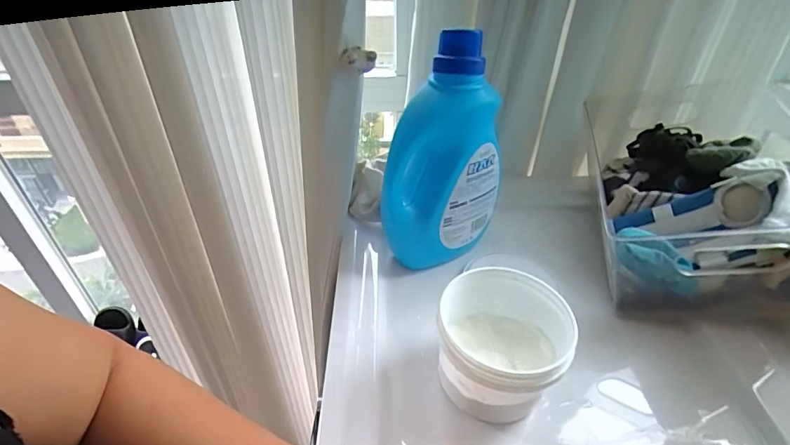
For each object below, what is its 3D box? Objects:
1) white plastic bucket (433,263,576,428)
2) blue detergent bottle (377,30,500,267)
[{"bbox_3d":[0.107,0.129,0.439,0.122,0.101,0.129,12,39,16],"label":"white plastic bucket"},{"bbox_3d":[0.060,-0.077,0.548,0.142,0.273,0.077,-22,42,-26],"label":"blue detergent bottle"}]

